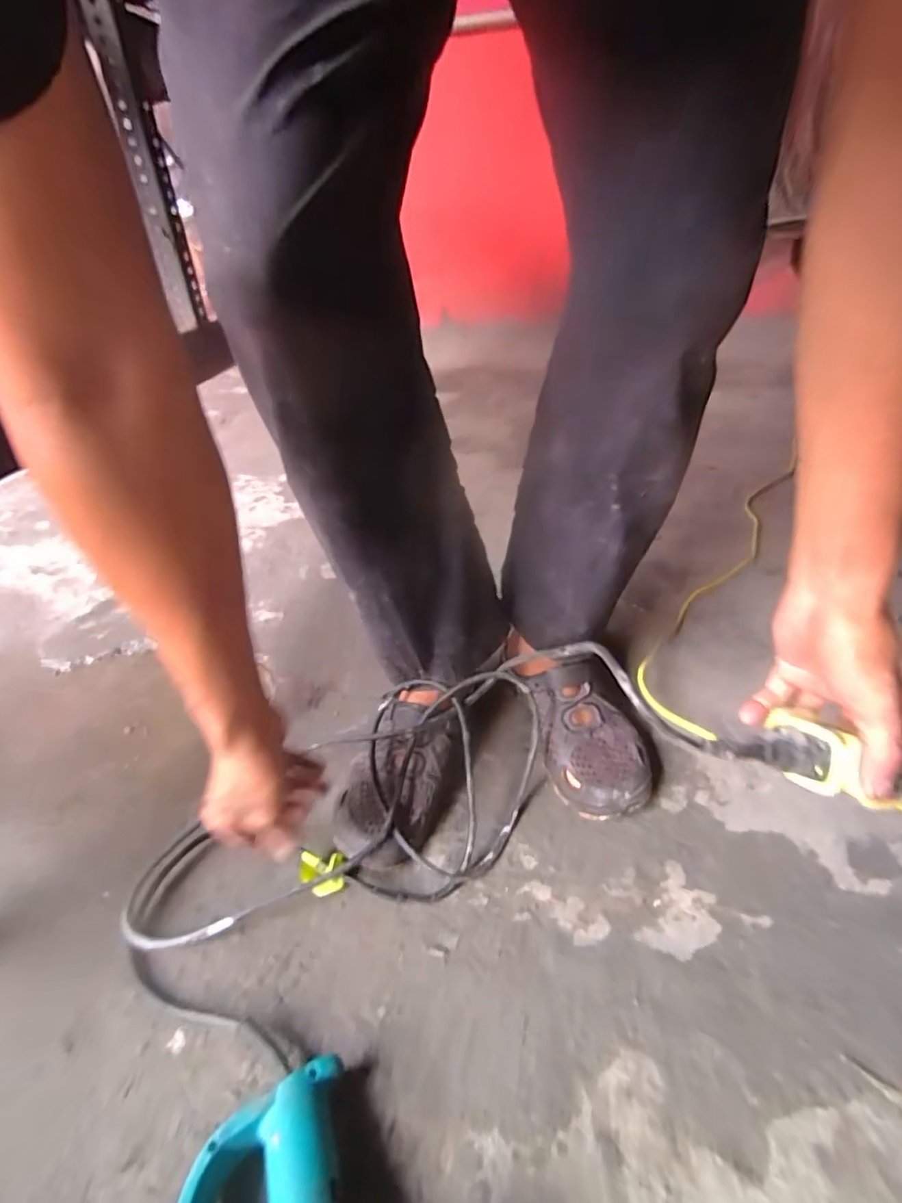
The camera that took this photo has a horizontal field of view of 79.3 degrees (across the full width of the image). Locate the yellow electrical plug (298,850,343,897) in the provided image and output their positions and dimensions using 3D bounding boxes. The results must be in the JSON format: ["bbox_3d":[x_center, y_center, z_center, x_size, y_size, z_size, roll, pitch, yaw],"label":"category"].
[{"bbox_3d":[-0.123,0.259,0.517,0.039,0.028,0.031,-7,32,-5],"label":"yellow electrical plug"}]

